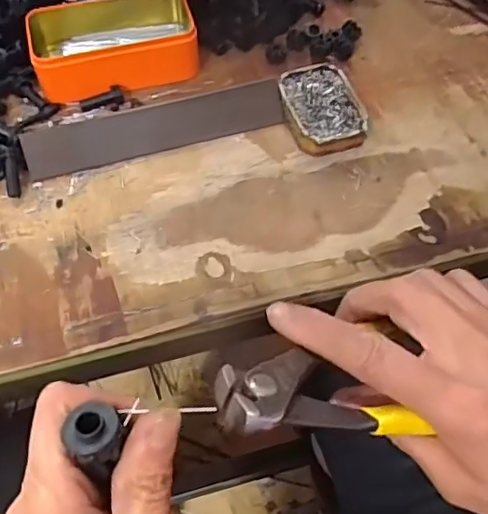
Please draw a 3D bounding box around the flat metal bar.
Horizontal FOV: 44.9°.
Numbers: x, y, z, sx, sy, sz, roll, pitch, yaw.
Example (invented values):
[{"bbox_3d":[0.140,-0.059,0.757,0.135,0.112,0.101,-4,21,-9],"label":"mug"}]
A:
[{"bbox_3d":[-0.072,-0.108,0.495,0.214,0.010,0.038,-15,97,-9],"label":"flat metal bar"}]

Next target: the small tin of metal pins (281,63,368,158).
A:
[{"bbox_3d":[0.067,-0.128,0.513,0.061,0.025,0.089,-15,59,-11],"label":"small tin of metal pins"}]

